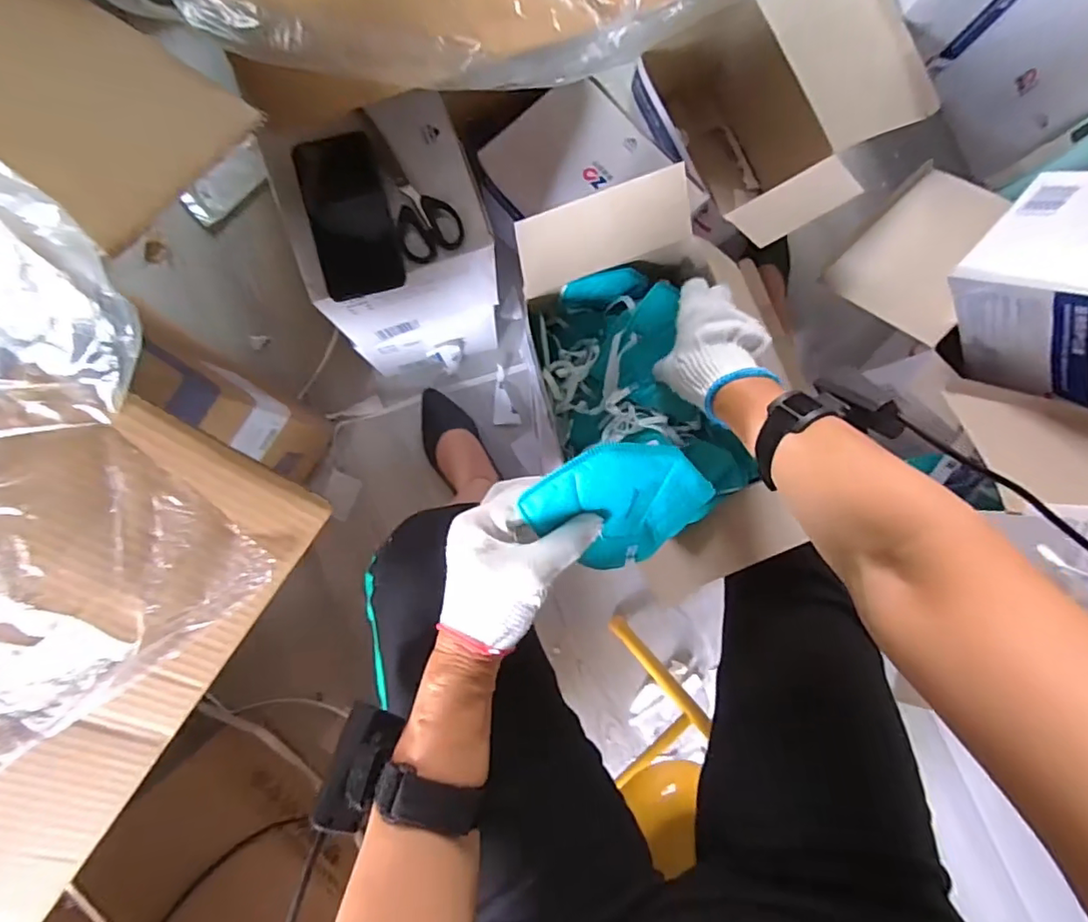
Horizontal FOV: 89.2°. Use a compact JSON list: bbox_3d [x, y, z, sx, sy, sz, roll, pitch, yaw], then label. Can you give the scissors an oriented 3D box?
[{"bbox_3d":[-0.136,-0.278,0.559,0.062,0.018,0.153,-24,88,-4],"label":"scissors"}]

